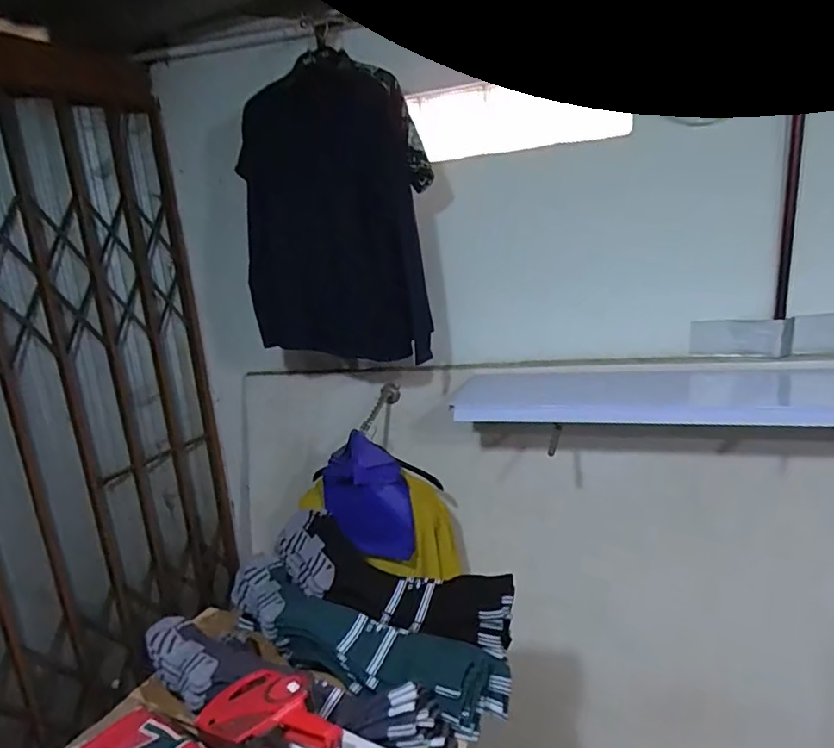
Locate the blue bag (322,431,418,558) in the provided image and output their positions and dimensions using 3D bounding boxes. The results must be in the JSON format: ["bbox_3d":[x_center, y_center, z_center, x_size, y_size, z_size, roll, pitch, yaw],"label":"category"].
[{"bbox_3d":[-0.136,0.332,1.467,0.226,0.340,0.059,-5,12,9],"label":"blue bag"}]

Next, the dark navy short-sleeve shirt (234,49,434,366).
[{"bbox_3d":[-0.195,-0.405,1.519,0.484,0.733,0.271,-3,13,15],"label":"dark navy short-sleeve shirt"}]

